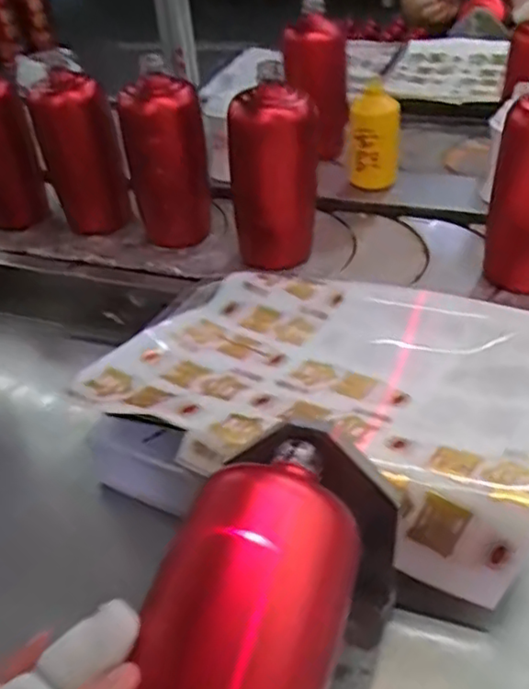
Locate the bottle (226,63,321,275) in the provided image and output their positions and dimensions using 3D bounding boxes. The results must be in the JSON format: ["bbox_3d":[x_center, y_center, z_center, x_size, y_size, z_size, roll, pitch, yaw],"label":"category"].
[{"bbox_3d":[0.011,-0.173,0.624,0.085,0.162,0.070,-3,38,5],"label":"bottle"}]

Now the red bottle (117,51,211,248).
[{"bbox_3d":[-0.102,-0.193,0.667,0.063,0.178,0.060,4,39,13],"label":"red bottle"}]

